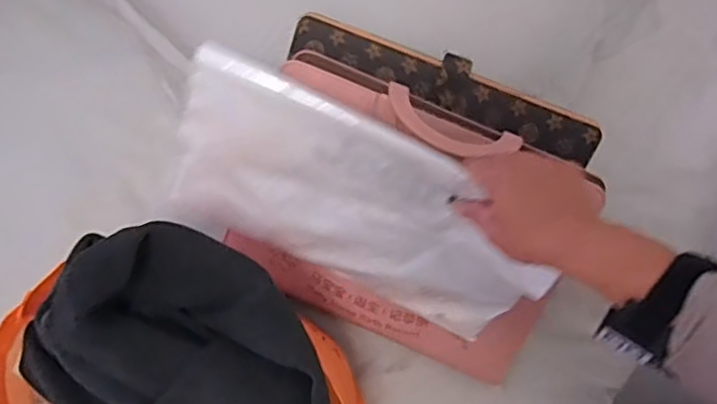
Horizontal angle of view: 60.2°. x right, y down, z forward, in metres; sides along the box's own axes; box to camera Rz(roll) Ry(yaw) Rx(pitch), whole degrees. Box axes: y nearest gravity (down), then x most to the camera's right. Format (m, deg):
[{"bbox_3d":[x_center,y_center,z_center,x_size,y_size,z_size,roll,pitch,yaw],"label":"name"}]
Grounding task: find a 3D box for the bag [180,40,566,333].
[{"bbox_3d":[-0.002,0.014,0.573,0.337,0.210,0.034,24,43,-5],"label":"bag"}]

